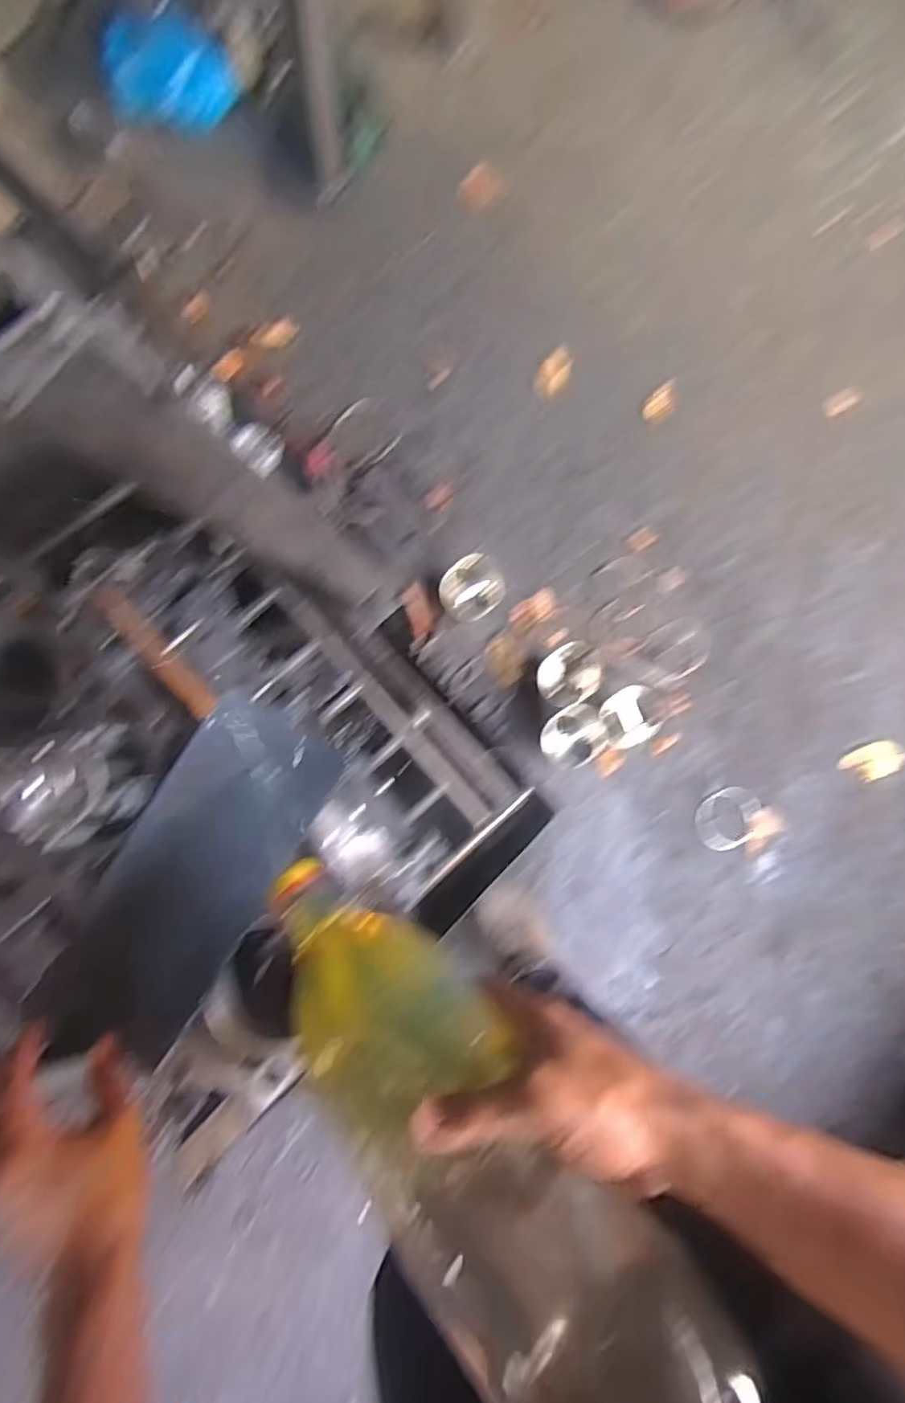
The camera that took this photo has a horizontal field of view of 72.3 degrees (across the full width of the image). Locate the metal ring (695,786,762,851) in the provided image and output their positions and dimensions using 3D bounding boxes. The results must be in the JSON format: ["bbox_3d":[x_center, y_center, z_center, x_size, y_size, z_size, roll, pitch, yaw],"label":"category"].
[{"bbox_3d":[0.489,0.208,1.097,0.119,0.006,0.106,-10,88,-7],"label":"metal ring"}]

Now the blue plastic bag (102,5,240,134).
[{"bbox_3d":[-0.457,-1.021,1.007,0.206,0.041,0.179,6,84,-5],"label":"blue plastic bag"}]

